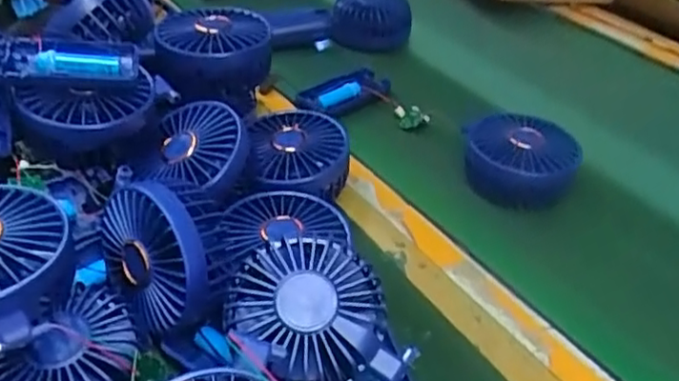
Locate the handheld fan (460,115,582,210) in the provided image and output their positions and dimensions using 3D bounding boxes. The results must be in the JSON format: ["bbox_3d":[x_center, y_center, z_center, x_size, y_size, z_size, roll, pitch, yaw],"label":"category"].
[{"bbox_3d":[0.143,-0.026,0.523,0.083,0.041,0.080,4,38,2],"label":"handheld fan"}]

